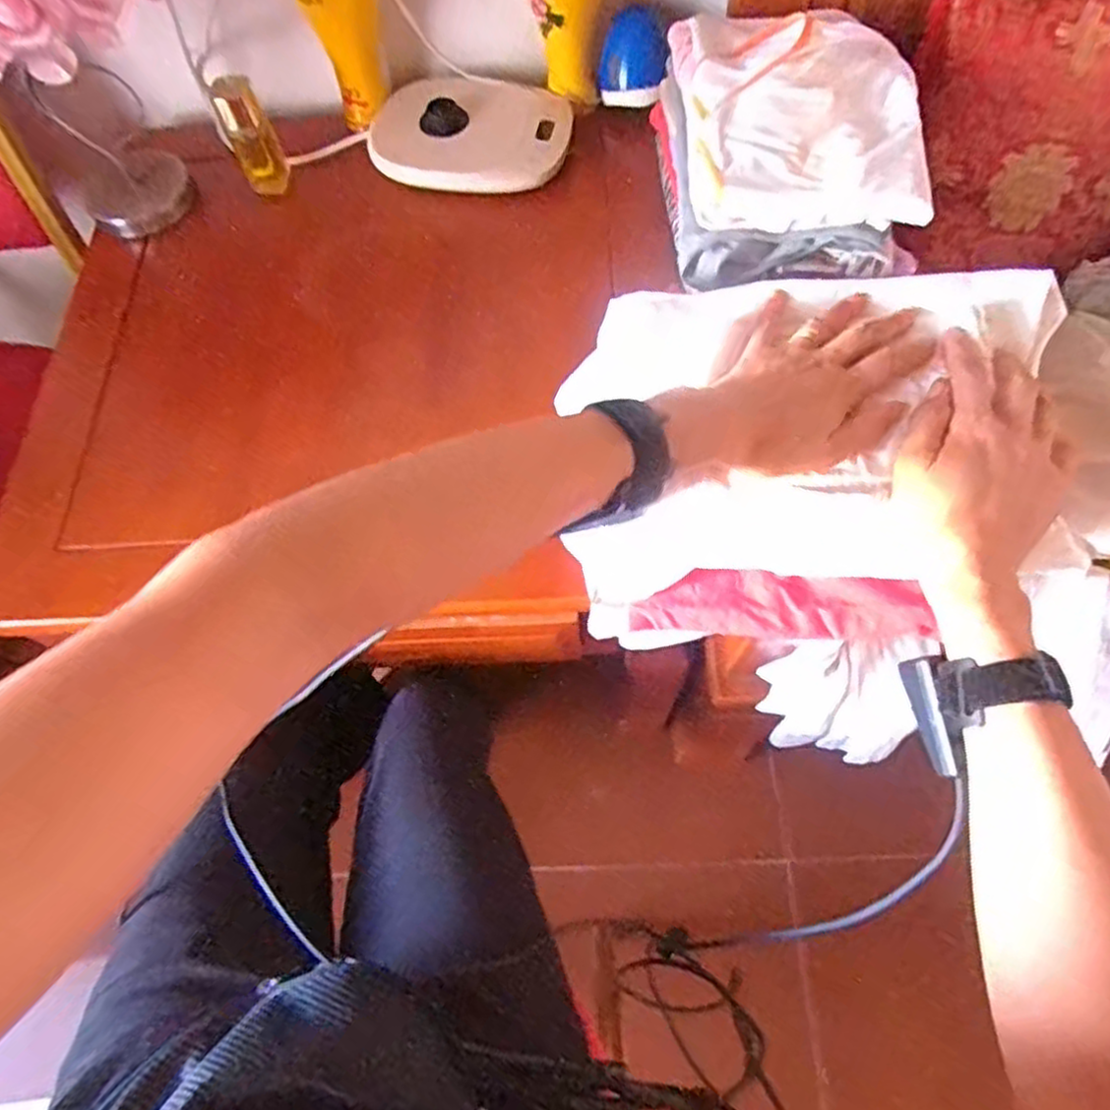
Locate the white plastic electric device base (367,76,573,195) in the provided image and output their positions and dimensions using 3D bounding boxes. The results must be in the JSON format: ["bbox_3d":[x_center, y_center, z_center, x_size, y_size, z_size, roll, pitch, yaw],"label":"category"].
[{"bbox_3d":[-0.098,-0.474,0.807,0.227,0.046,0.125,5,66,6],"label":"white plastic electric device base"}]

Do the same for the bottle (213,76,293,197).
[{"bbox_3d":[-0.341,-0.466,0.798,0.054,0.117,0.054,-26,66,-8],"label":"bottle"}]

